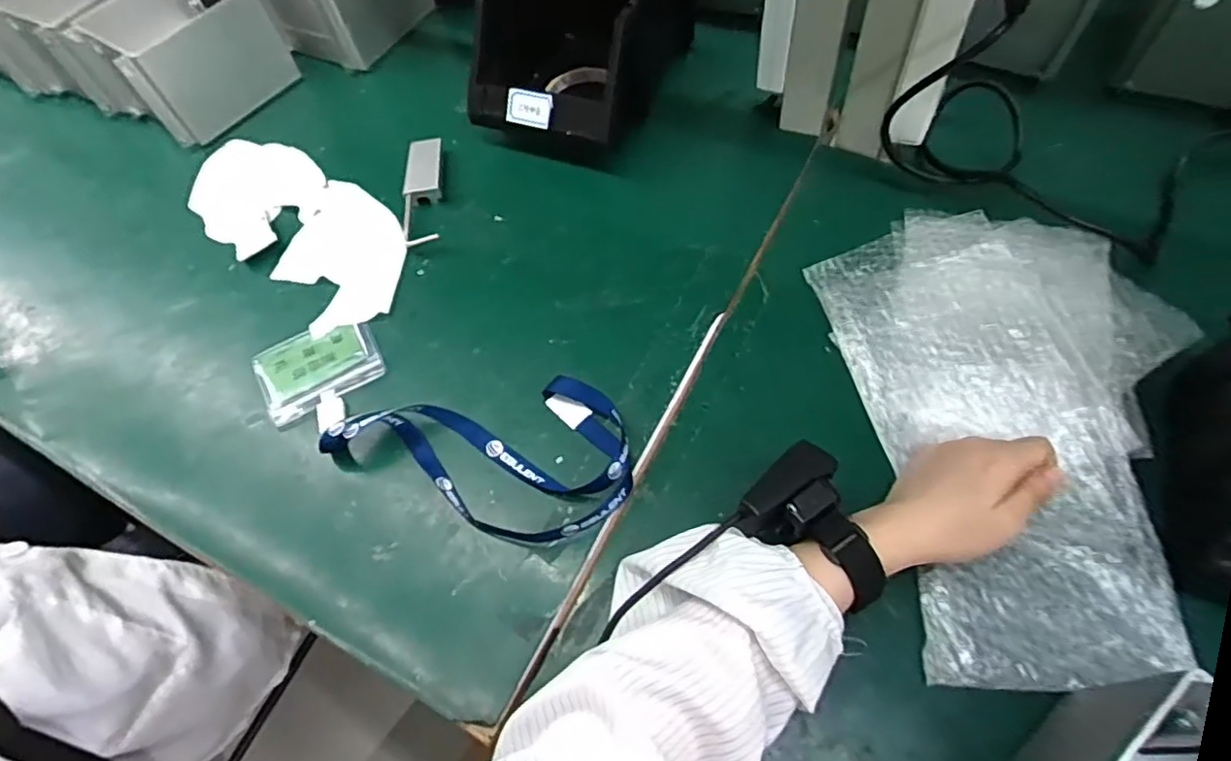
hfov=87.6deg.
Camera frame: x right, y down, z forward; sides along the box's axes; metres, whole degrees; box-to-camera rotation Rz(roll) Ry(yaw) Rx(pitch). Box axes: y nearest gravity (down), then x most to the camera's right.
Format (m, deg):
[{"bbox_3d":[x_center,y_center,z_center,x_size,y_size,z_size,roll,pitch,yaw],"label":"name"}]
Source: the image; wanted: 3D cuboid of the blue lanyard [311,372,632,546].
[{"bbox_3d":[-0.112,0.057,0.475,0.245,0.028,0.120,-2,59,4],"label":"blue lanyard"}]

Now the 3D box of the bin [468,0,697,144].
[{"bbox_3d":[-0.030,-0.349,0.649,0.156,0.116,0.247,18,63,16],"label":"bin"}]

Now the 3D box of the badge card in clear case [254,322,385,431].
[{"bbox_3d":[-0.251,-0.014,0.542,0.097,0.007,0.084,-31,61,-13],"label":"badge card in clear case"}]

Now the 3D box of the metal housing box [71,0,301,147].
[{"bbox_3d":[-0.475,-0.373,0.721,0.157,0.096,0.165,38,69,24],"label":"metal housing box"}]

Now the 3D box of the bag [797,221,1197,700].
[{"bbox_3d":[0.297,0.019,0.457,0.239,0.031,0.354,-6,62,0],"label":"bag"}]

